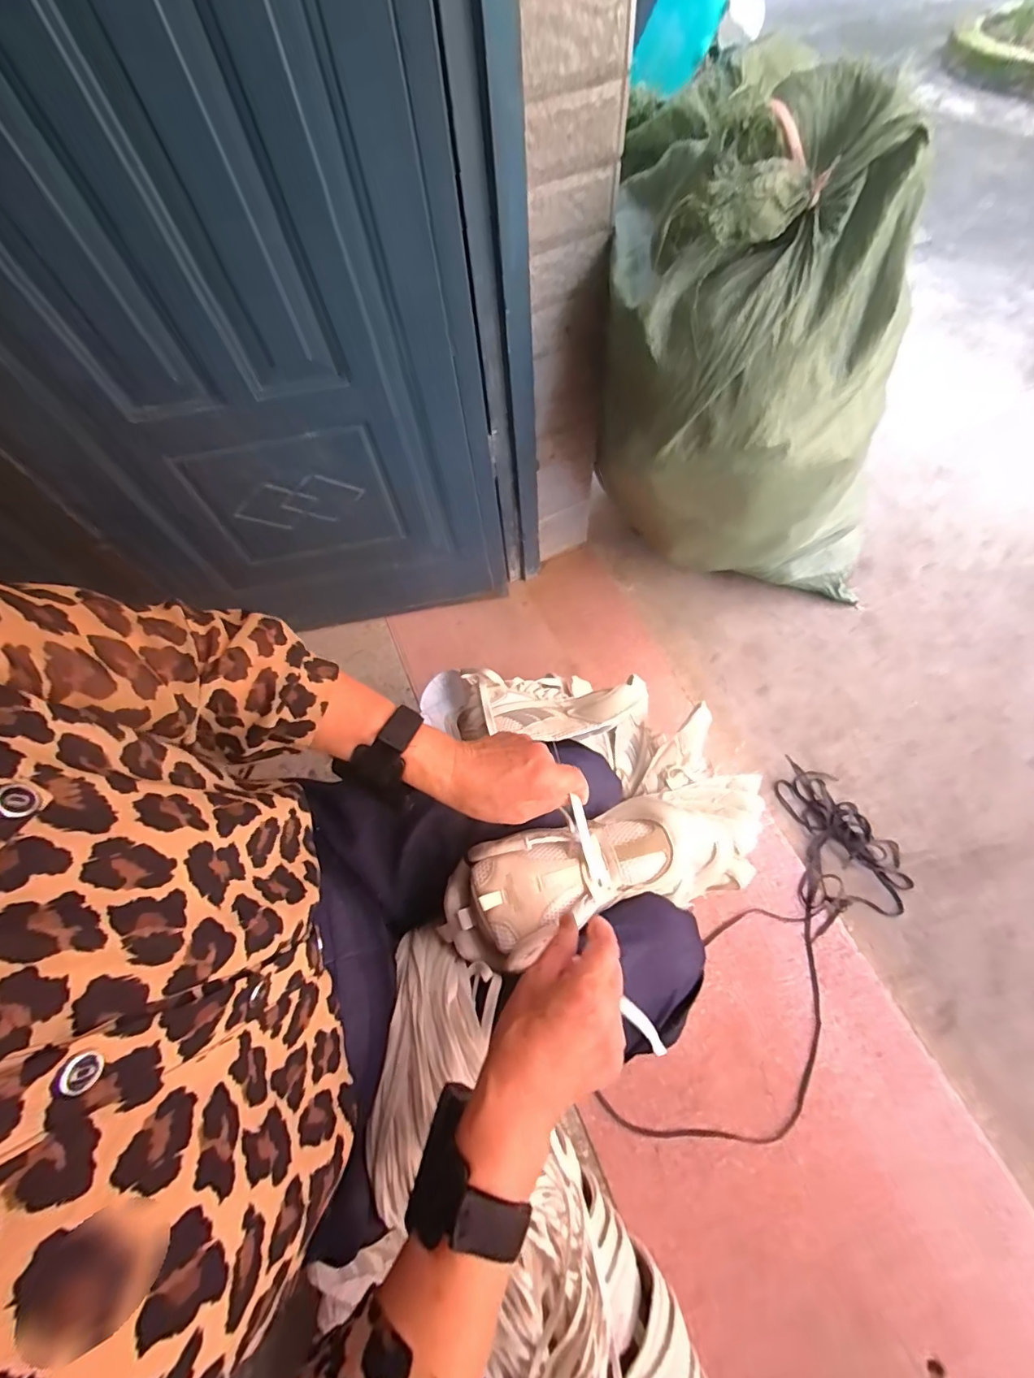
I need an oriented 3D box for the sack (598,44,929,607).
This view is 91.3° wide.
[{"bbox_3d":[0.377,-0.377,0.822,0.366,0.815,0.317,-3,61,30],"label":"sack"}]

